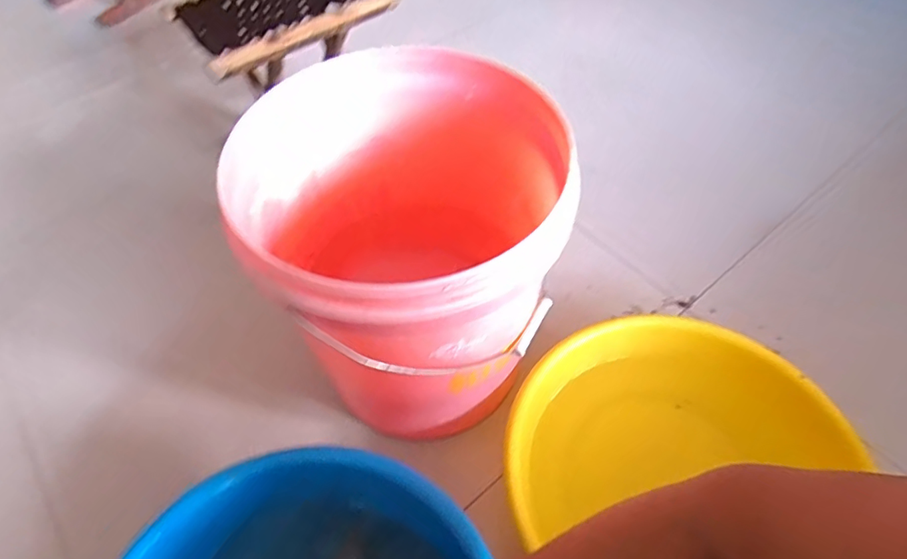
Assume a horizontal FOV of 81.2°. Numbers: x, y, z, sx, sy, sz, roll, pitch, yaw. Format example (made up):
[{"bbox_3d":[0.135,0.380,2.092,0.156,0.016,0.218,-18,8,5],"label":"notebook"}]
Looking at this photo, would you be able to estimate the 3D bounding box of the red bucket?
[{"bbox_3d":[-0.042,-0.024,0.579,0.291,0.316,0.306,-1,54,1],"label":"red bucket"}]

